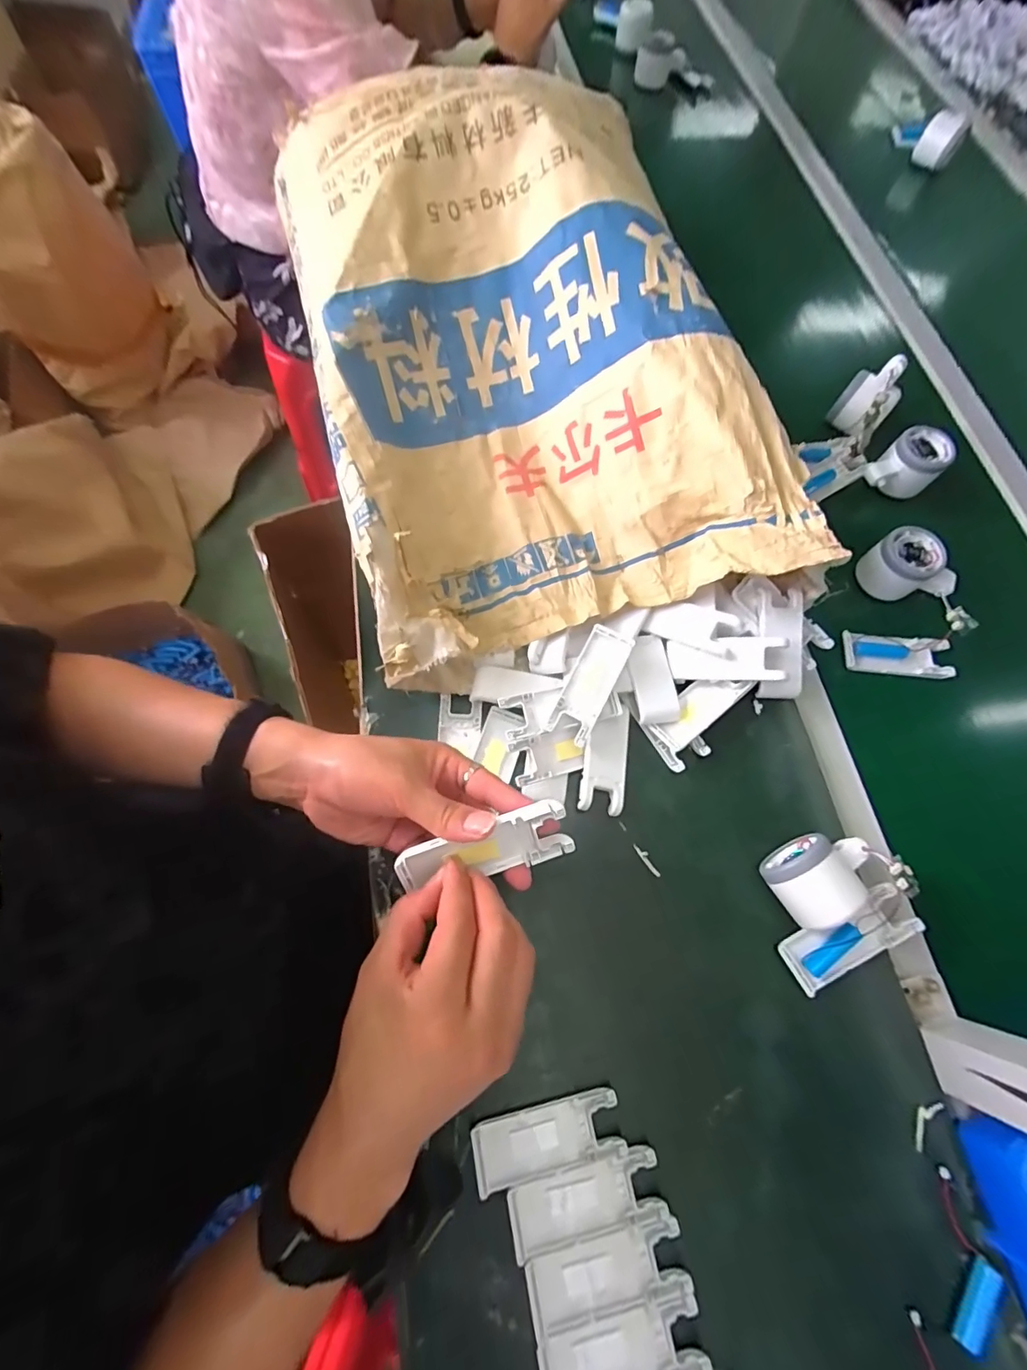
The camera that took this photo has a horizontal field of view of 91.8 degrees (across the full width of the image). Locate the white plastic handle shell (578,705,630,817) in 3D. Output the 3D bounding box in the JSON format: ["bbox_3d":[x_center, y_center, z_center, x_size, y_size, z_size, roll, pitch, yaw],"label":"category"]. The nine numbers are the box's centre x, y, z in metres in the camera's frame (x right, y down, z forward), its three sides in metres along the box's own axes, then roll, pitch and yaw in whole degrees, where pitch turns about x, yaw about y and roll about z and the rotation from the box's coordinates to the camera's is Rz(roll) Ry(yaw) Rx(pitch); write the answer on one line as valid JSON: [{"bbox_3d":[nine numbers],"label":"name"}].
[{"bbox_3d":[0.081,0.064,0.440,0.039,0.027,0.092,7,69,1],"label":"white plastic handle shell"}]

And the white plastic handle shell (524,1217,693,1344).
[{"bbox_3d":[0.061,0.386,0.324,0.102,0.008,0.039,-14,70,-7],"label":"white plastic handle shell"}]

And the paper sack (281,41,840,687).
[{"bbox_3d":[-0.004,-0.332,0.484,0.369,0.156,0.602,-13,70,-7],"label":"paper sack"}]

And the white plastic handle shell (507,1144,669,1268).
[{"bbox_3d":[0.049,0.351,0.337,0.102,0.007,0.040,-13,70,-6],"label":"white plastic handle shell"}]

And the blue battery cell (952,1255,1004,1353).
[{"bbox_3d":[0.302,0.404,0.324,0.013,0.016,0.049,36,72,12],"label":"blue battery cell"}]

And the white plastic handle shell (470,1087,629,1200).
[{"bbox_3d":[0.024,0.318,0.348,0.102,0.009,0.038,-11,70,-6],"label":"white plastic handle shell"}]

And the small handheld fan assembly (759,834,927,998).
[{"bbox_3d":[0.252,0.168,0.386,0.104,0.056,0.097,-27,72,-11],"label":"small handheld fan assembly"}]

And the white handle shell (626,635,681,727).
[{"bbox_3d":[0.126,-0.005,0.458,0.041,0.013,0.080,-11,70,-6],"label":"white handle shell"}]

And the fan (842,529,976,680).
[{"bbox_3d":[0.388,-0.082,0.494,0.103,0.050,0.136,8,69,1],"label":"fan"}]

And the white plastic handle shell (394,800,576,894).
[{"bbox_3d":[-0.017,0.099,0.302,0.104,0.039,0.015,-11,32,-5],"label":"white plastic handle shell"}]

